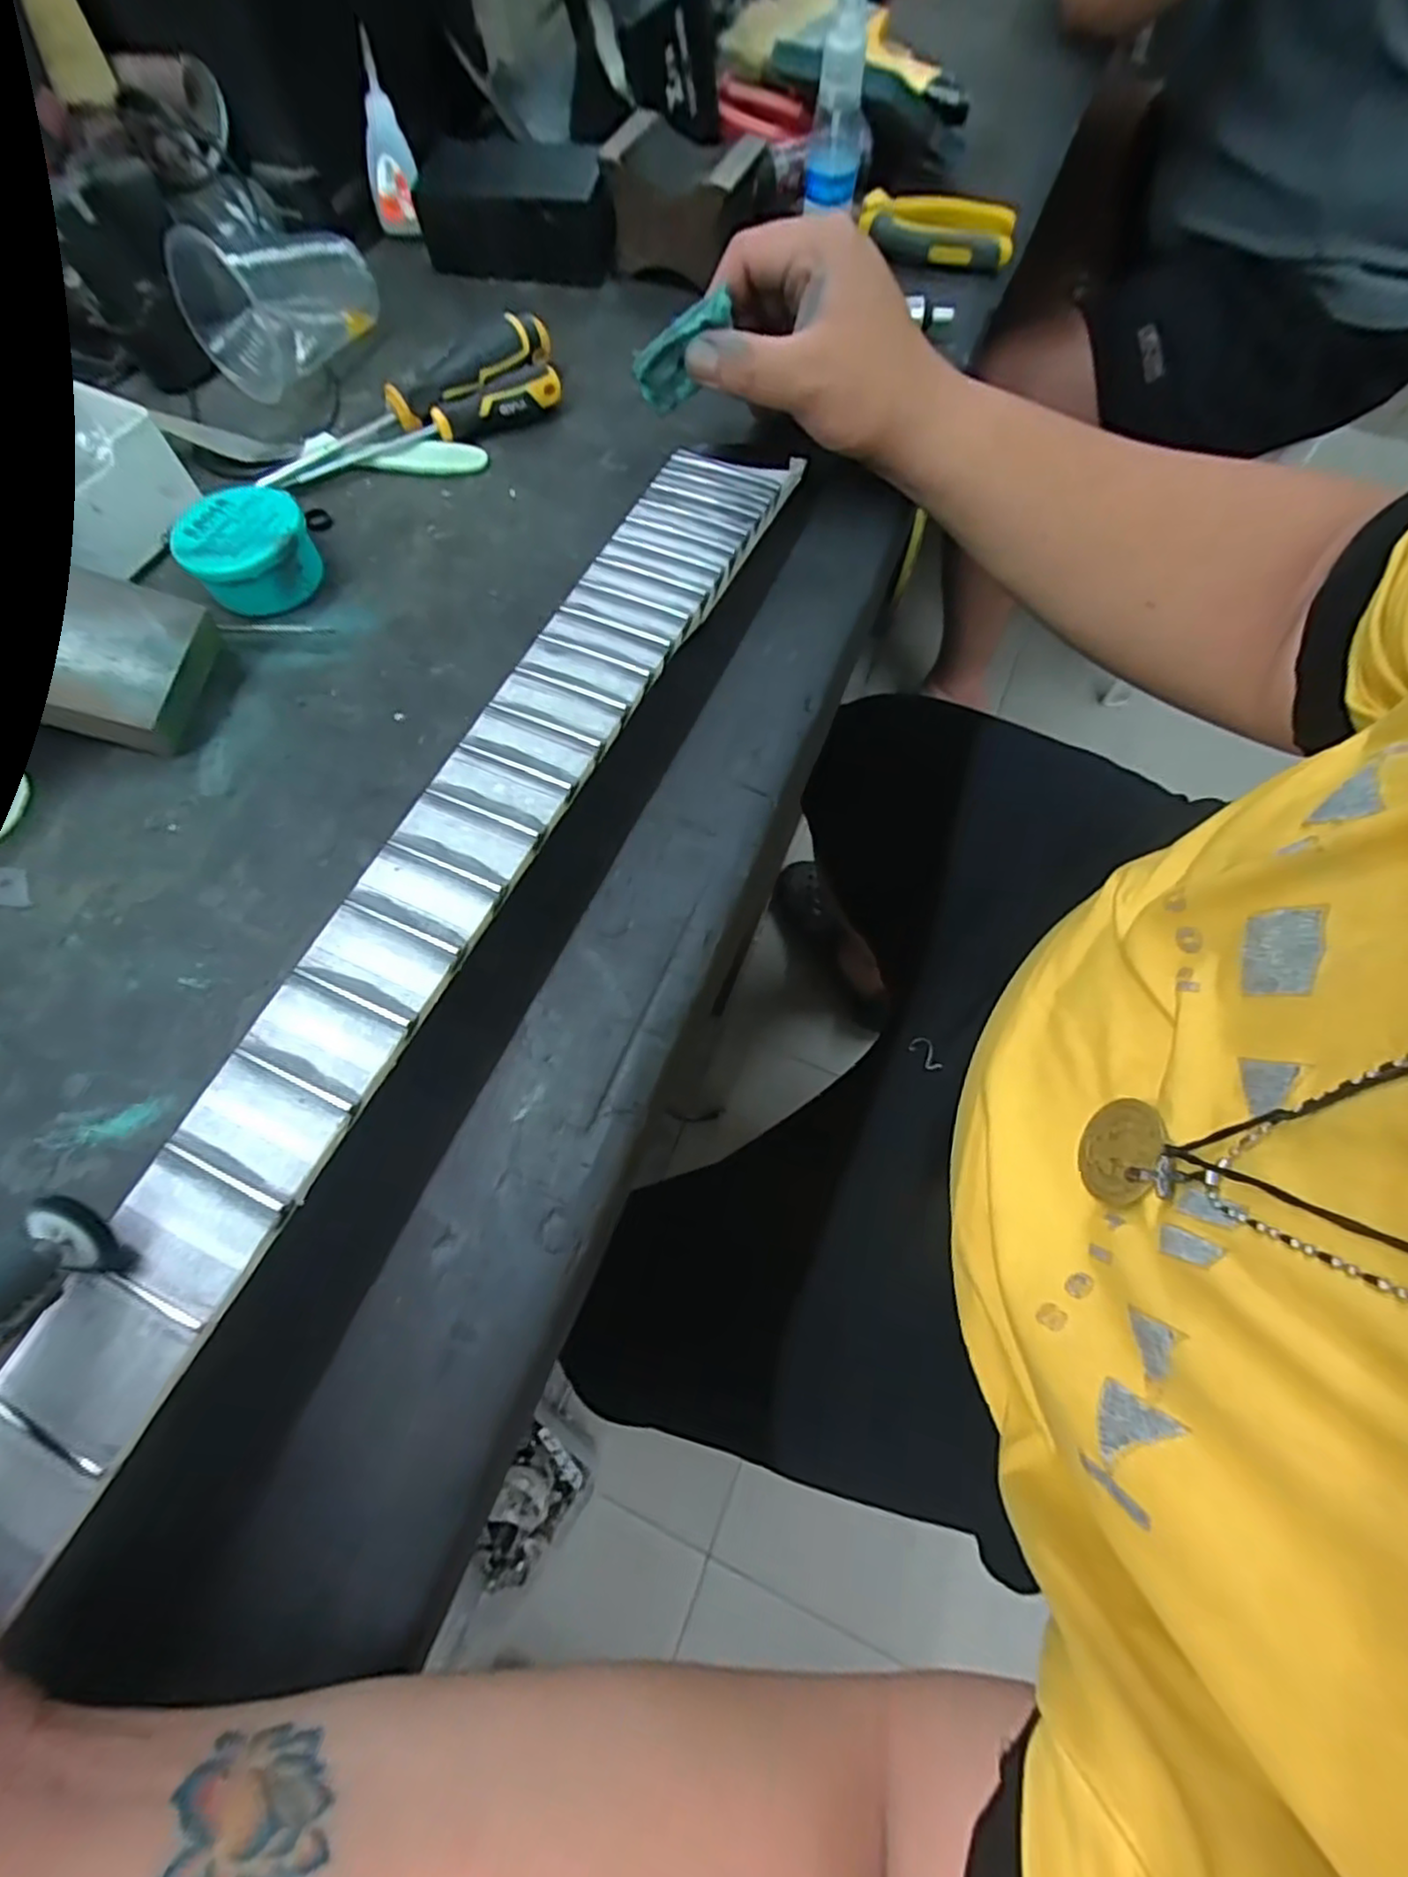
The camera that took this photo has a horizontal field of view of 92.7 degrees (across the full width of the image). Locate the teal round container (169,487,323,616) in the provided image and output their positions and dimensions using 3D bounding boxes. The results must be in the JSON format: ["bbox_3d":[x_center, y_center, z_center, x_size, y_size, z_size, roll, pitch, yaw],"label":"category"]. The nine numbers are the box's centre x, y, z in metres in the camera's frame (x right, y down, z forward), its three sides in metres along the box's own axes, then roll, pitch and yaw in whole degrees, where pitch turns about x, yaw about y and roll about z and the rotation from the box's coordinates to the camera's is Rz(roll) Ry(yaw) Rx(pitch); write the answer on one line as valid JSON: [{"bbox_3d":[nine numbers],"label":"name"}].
[{"bbox_3d":[-0.236,-0.201,0.352,0.061,0.034,0.064,0,69,0],"label":"teal round container"}]

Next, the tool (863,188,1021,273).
[{"bbox_3d":[0.161,-0.491,0.462,0.118,0.017,0.047,14,68,5],"label":"tool"}]

